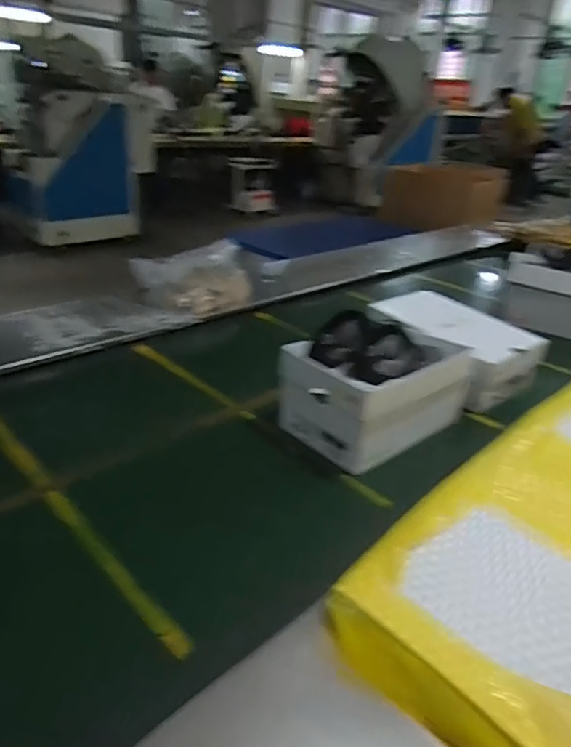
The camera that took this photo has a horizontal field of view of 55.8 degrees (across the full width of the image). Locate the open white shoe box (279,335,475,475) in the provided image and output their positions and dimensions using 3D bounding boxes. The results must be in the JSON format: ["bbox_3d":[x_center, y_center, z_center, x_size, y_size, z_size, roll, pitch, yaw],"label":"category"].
[{"bbox_3d":[0.160,0.029,0.932,0.299,0.173,0.190,-14,32,-39],"label":"open white shoe box"}]

